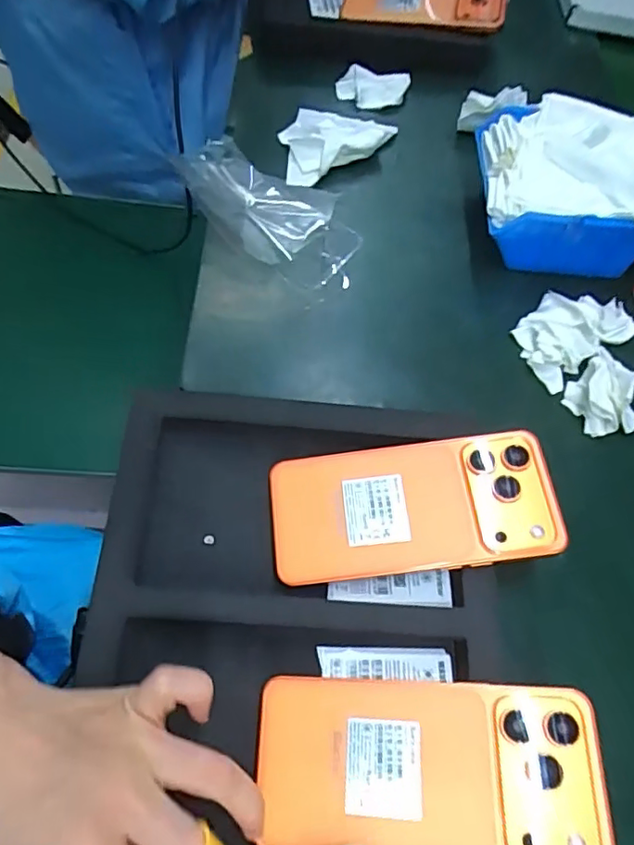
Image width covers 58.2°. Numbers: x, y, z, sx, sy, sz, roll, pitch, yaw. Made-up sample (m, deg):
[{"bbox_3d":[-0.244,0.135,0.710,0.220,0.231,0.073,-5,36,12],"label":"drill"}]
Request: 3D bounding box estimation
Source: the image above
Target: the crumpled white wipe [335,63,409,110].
[{"bbox_3d":[0.057,-0.324,0.549,0.070,0.029,0.032,-5,64,-6],"label":"crumpled white wipe"}]

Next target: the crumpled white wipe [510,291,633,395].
[{"bbox_3d":[0.193,-0.072,0.431,0.087,0.022,0.060,-32,70,-18],"label":"crumpled white wipe"}]

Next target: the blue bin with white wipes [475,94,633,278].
[{"bbox_3d":[0.200,-0.187,0.459,0.140,0.079,0.118,8,63,-4],"label":"blue bin with white wipes"}]

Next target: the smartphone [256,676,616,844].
[{"bbox_3d":[0.052,0.167,0.274,0.158,0.005,0.077,0,63,7],"label":"smartphone"}]

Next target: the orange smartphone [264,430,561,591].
[{"bbox_3d":[0.055,0.049,0.334,0.162,0.006,0.076,-8,63,3],"label":"orange smartphone"}]

